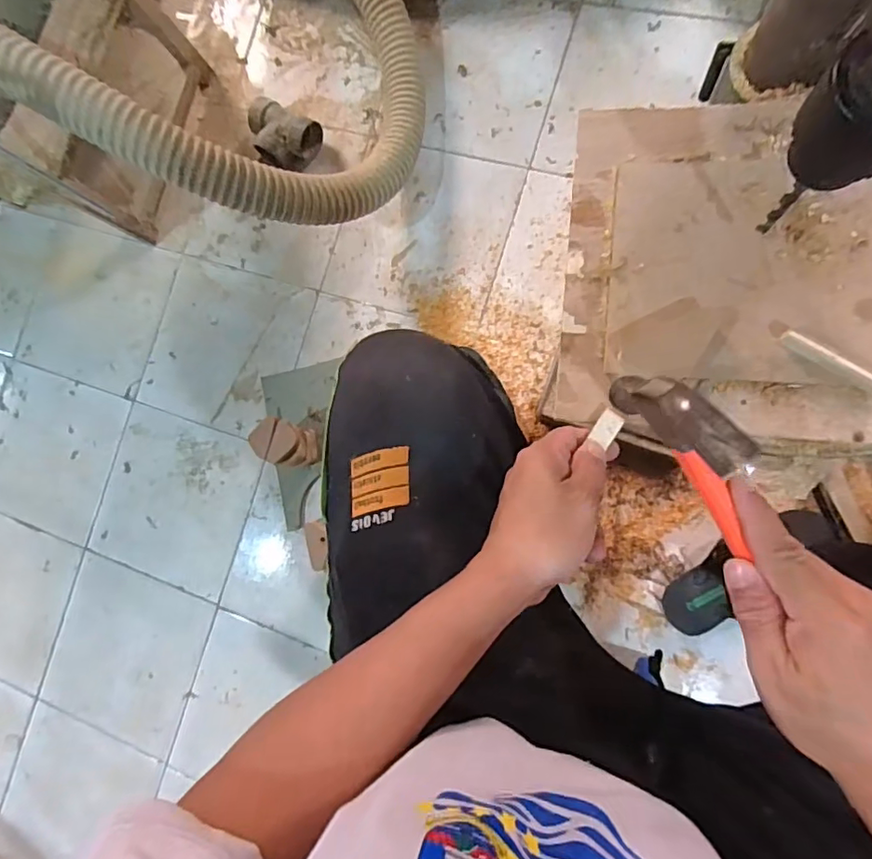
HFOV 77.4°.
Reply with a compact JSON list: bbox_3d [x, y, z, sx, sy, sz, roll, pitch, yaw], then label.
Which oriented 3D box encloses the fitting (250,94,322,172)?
[{"bbox_3d":[-0.280,-0.528,0.987,0.124,0.078,0.100,26,92,9],"label":"fitting"}]

